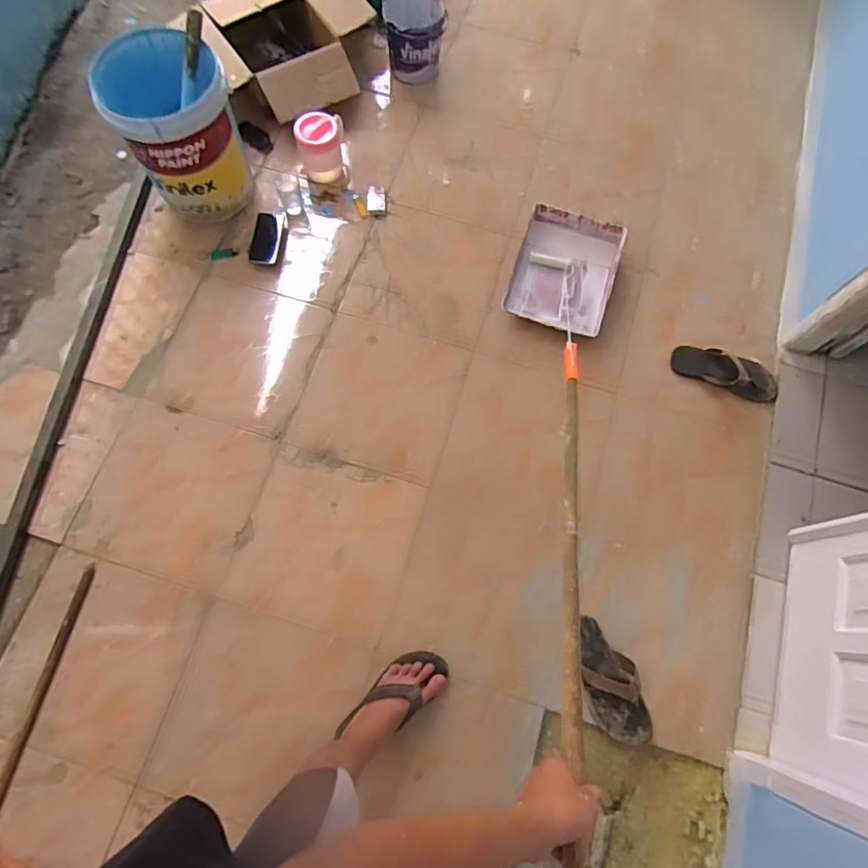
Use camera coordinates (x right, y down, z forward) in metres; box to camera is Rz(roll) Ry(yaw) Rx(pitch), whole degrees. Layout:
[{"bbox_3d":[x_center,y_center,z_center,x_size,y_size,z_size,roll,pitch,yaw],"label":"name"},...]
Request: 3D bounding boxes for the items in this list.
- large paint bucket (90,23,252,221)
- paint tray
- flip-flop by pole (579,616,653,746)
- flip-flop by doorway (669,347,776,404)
[{"bbox_3d":[-0.702,-0.839,1.548,0.304,0.389,0.314,1,72,-2],"label":"large paint bucket"},{"bbox_3d":[0.379,-0.468,1.580,0.275,0.061,0.360,18,72,5],"label":"paint tray"},{"bbox_3d":[0.395,0.551,1.228,0.122,0.041,0.273,-24,73,-9],"label":"flip-flop by pole"},{"bbox_3d":[0.802,-0.167,1.511,0.289,0.039,0.110,15,71,4],"label":"flip-flop by doorway"}]

